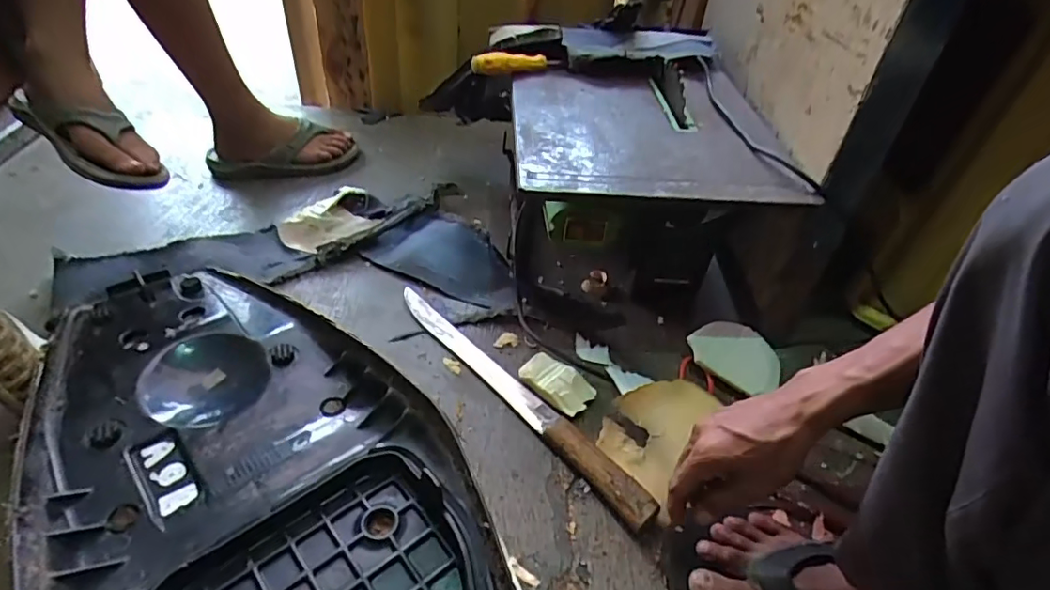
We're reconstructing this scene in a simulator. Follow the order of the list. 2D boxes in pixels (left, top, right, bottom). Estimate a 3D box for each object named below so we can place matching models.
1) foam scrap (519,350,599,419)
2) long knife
[{"bbox_3d":[0.039,0.104,0.665,0.090,0.021,0.049,33,48,25],"label":"foam scrap"},{"bbox_3d":[-0.016,0.112,0.653,0.032,0.023,0.413,-30,54,-33],"label":"long knife"}]

